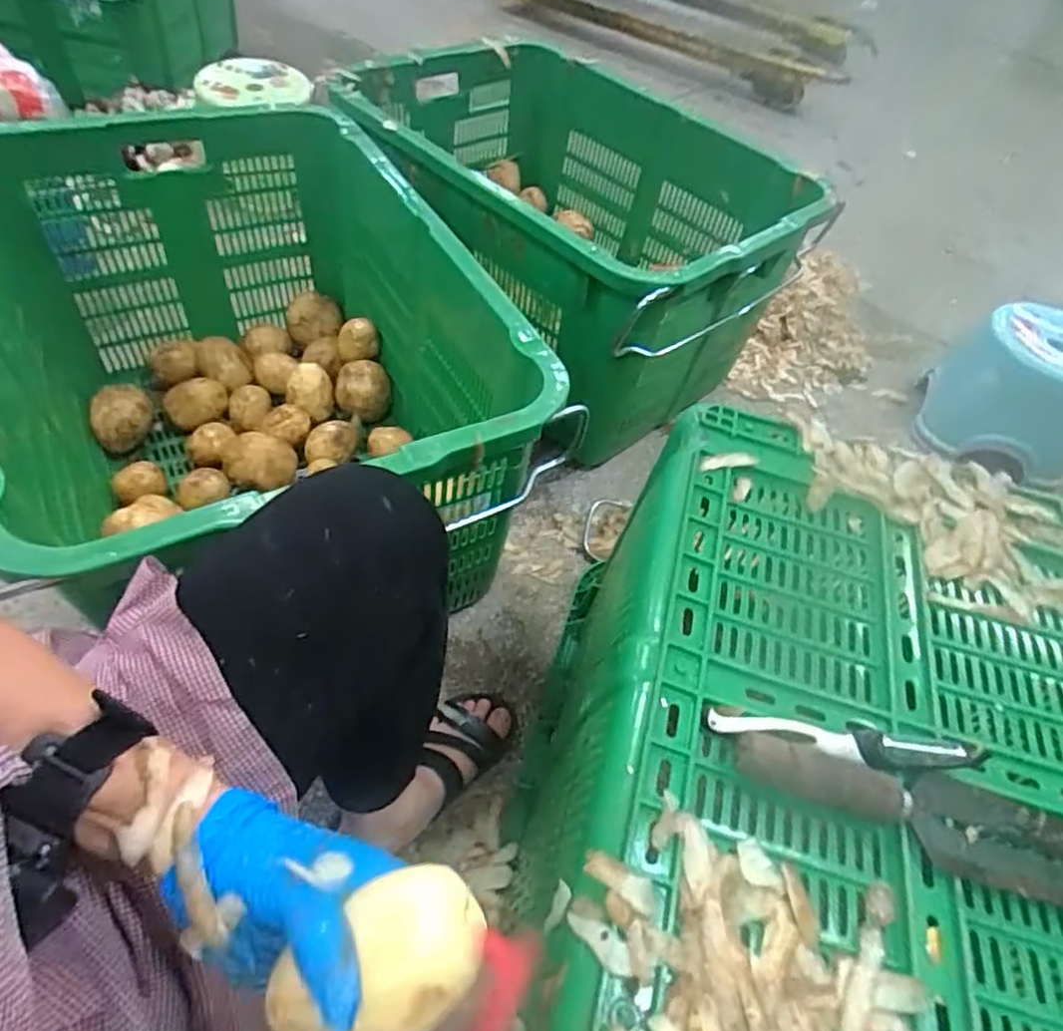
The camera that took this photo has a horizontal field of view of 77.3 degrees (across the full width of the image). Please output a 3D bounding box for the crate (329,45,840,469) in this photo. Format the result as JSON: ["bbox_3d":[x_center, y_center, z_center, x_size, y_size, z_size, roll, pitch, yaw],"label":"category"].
[{"bbox_3d":[0.067,-0.430,1.012,0.617,0.340,0.427,40,56,21],"label":"crate"}]

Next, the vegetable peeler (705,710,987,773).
[{"bbox_3d":[0.198,0.145,0.424,0.167,0.010,0.022,7,54,4],"label":"vegetable peeler"}]

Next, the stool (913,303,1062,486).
[{"bbox_3d":[0.791,-0.194,1.086,0.229,0.209,0.227,40,56,21],"label":"stool"}]

